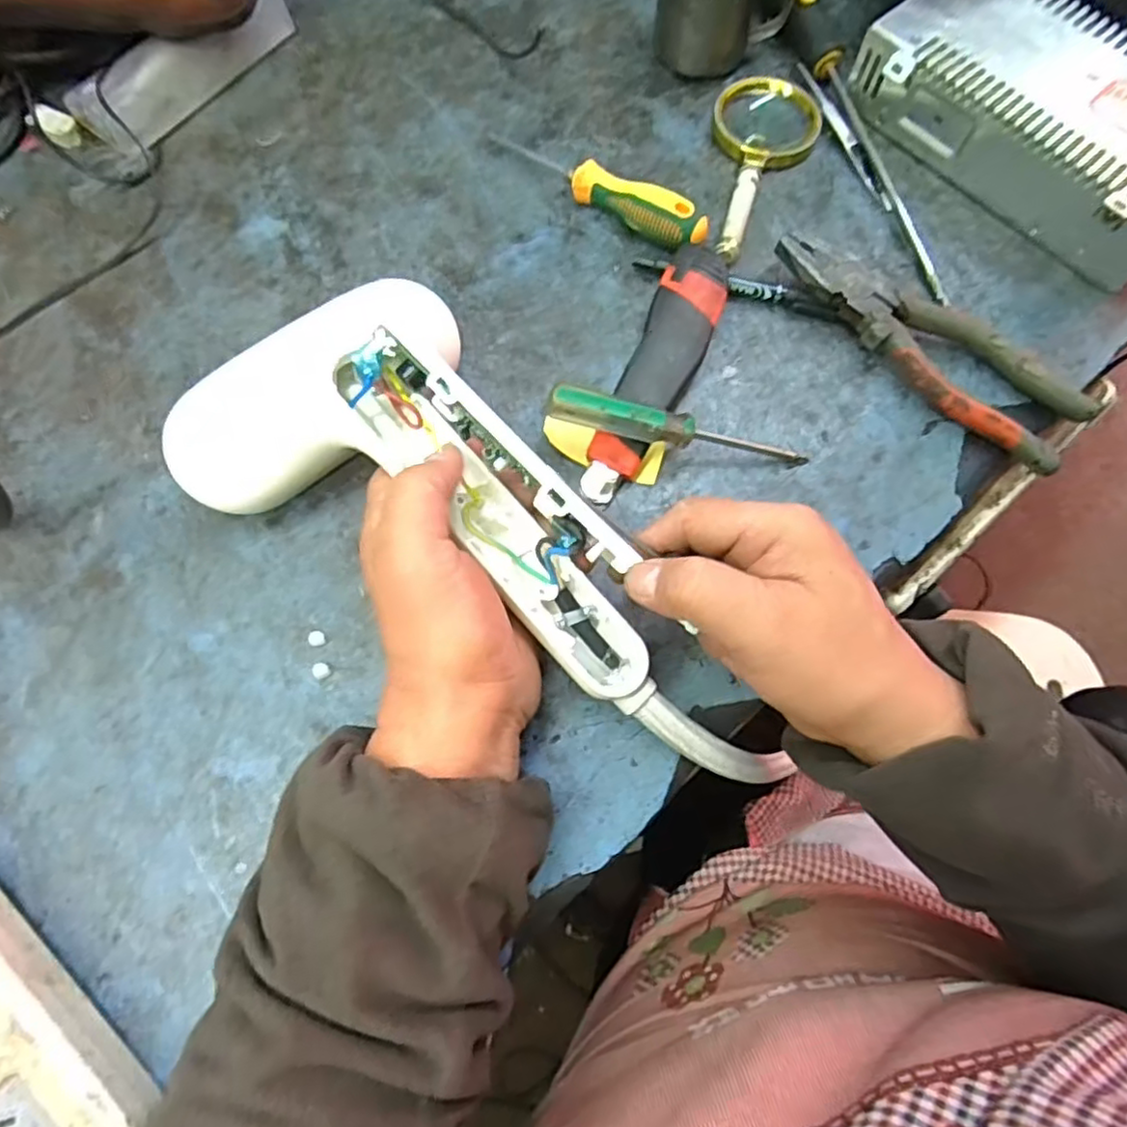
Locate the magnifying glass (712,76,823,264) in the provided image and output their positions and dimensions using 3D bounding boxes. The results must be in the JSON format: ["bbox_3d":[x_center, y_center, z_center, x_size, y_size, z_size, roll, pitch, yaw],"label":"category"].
[{"bbox_3d":[0.114,-0.251,0.432,0.067,0.018,0.137,25,74,7],"label":"magnifying glass"}]

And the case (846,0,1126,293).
[{"bbox_3d":[0.302,-0.282,0.425,0.136,0.052,0.214,-41,77,-12],"label":"case"}]

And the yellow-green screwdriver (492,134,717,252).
[{"bbox_3d":[0.019,-0.235,0.422,0.156,0.031,0.022,37,76,10],"label":"yellow-green screwdriver"}]

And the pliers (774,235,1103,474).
[{"bbox_3d":[0.203,-0.124,0.391,0.189,0.023,0.053,35,75,10],"label":"pliers"}]

